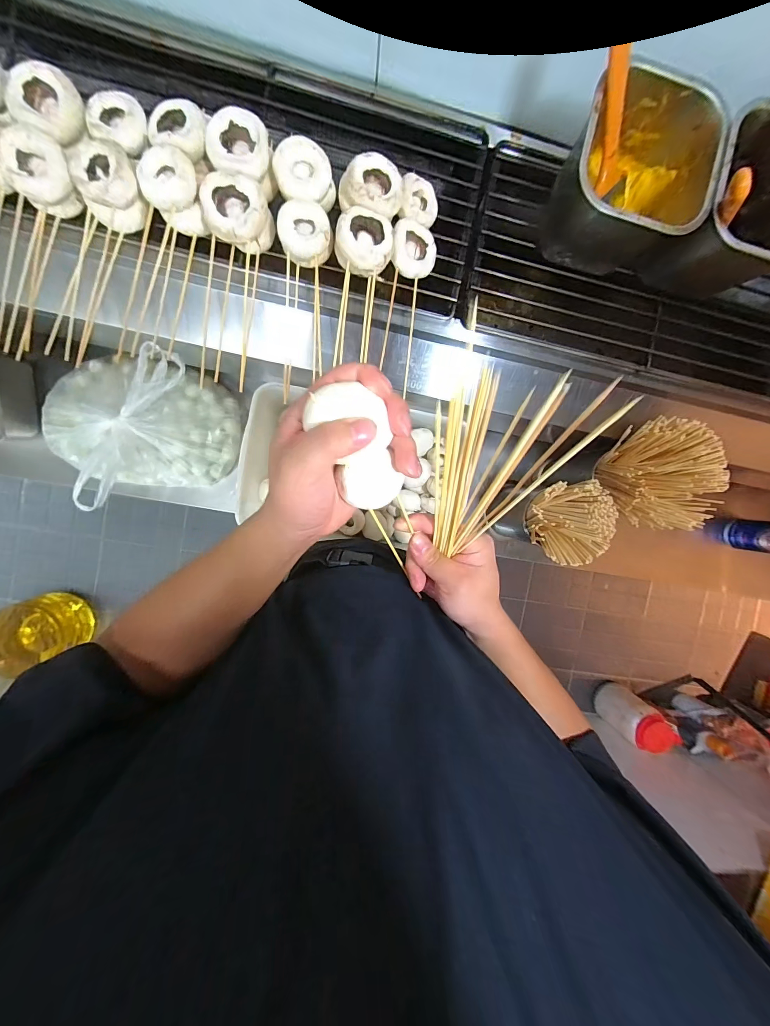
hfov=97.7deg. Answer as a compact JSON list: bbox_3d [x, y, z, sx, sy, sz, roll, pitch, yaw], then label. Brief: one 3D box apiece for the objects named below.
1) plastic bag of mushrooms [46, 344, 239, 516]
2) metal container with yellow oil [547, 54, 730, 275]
[{"bbox_3d":[-0.387,-0.132,0.527,0.265,0.106,0.221,-5,97,-6],"label":"plastic bag of mushrooms"},{"bbox_3d":[0.243,-0.337,0.355,0.135,0.101,0.131,4,96,-7],"label":"metal container with yellow oil"}]

